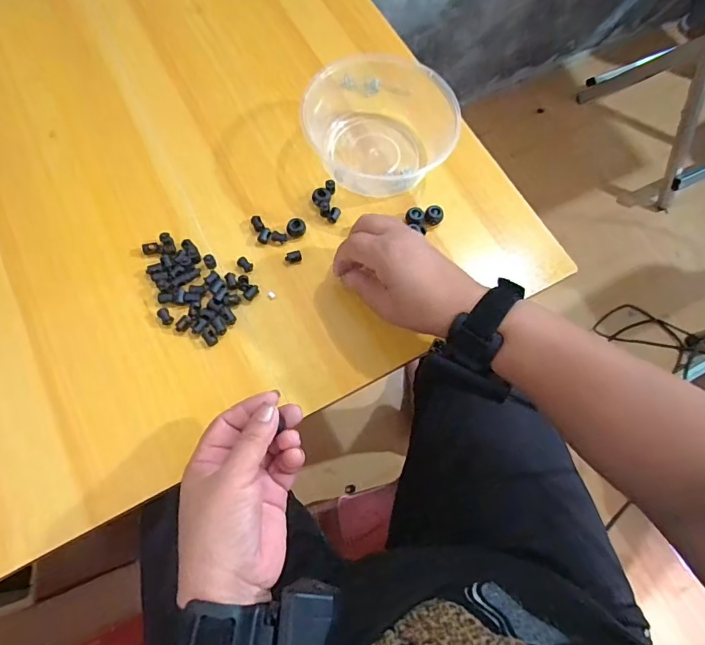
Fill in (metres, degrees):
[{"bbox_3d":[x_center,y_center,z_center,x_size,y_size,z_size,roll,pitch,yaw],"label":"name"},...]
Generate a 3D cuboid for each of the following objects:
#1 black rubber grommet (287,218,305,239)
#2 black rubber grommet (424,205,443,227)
[{"bbox_3d":[-0.052,-0.087,0.419,0.017,0.012,0.015,-6,70,-5],"label":"black rubber grommet"},{"bbox_3d":[0.077,-0.101,0.431,0.017,0.012,0.018,1,69,-2],"label":"black rubber grommet"}]

